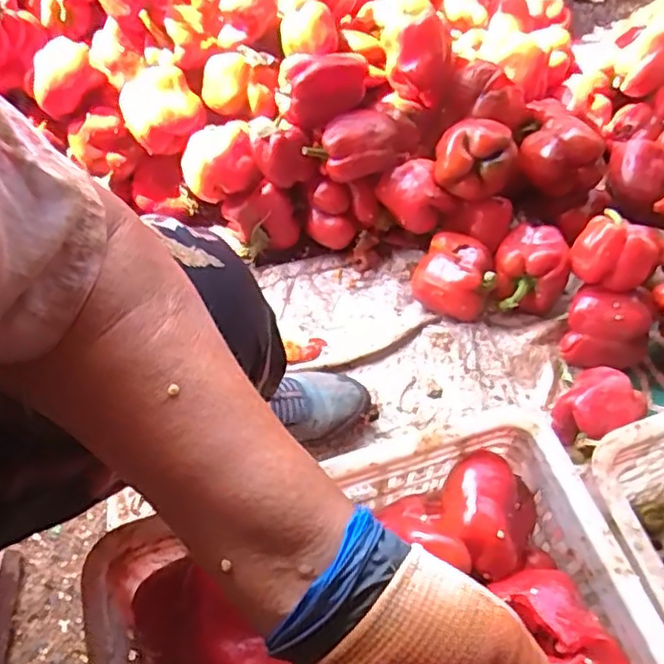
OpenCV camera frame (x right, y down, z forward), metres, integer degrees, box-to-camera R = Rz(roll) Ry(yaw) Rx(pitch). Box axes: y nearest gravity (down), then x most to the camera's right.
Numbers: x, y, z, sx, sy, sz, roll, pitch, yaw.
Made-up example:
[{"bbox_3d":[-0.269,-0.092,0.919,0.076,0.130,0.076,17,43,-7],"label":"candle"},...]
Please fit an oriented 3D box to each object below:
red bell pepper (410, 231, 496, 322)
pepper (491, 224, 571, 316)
[{"bbox_3d":[0.159,-0.068,0.882,0.097,0.074,0.094,-1,58,1],"label":"red bell pepper"},{"bbox_3d":[0.258,-0.080,0.874,0.092,0.075,0.102,13,60,9],"label":"pepper"}]

